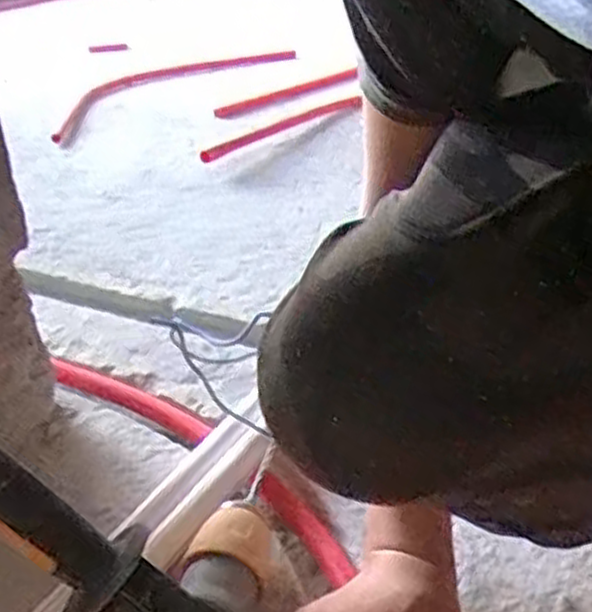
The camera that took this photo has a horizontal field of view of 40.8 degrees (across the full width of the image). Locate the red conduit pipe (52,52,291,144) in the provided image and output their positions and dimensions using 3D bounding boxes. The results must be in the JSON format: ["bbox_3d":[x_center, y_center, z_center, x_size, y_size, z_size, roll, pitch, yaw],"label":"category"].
[{"bbox_3d":[-0.310,-0.539,1.894,0.206,0.044,0.828,14,34,32],"label":"red conduit pipe"}]

